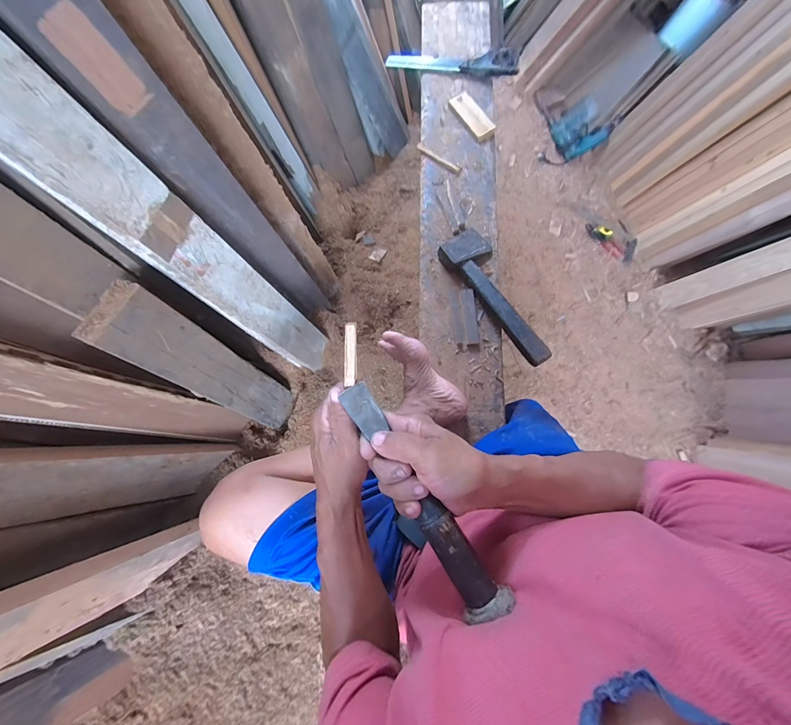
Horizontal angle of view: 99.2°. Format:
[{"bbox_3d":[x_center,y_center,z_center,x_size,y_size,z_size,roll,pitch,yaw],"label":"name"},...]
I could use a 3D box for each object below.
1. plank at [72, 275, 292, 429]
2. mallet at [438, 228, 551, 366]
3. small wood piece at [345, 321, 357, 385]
[{"bbox_3d":[-0.435,0.026,0.820,0.059,0.554,0.130,18,71,21],"label":"plank"},{"bbox_3d":[0.229,-0.154,0.722,0.111,0.055,0.335,-34,81,-6],"label":"mallet"},{"bbox_3d":[-0.044,-0.008,0.333,0.012,0.005,0.064,3,107,1],"label":"small wood piece"}]

